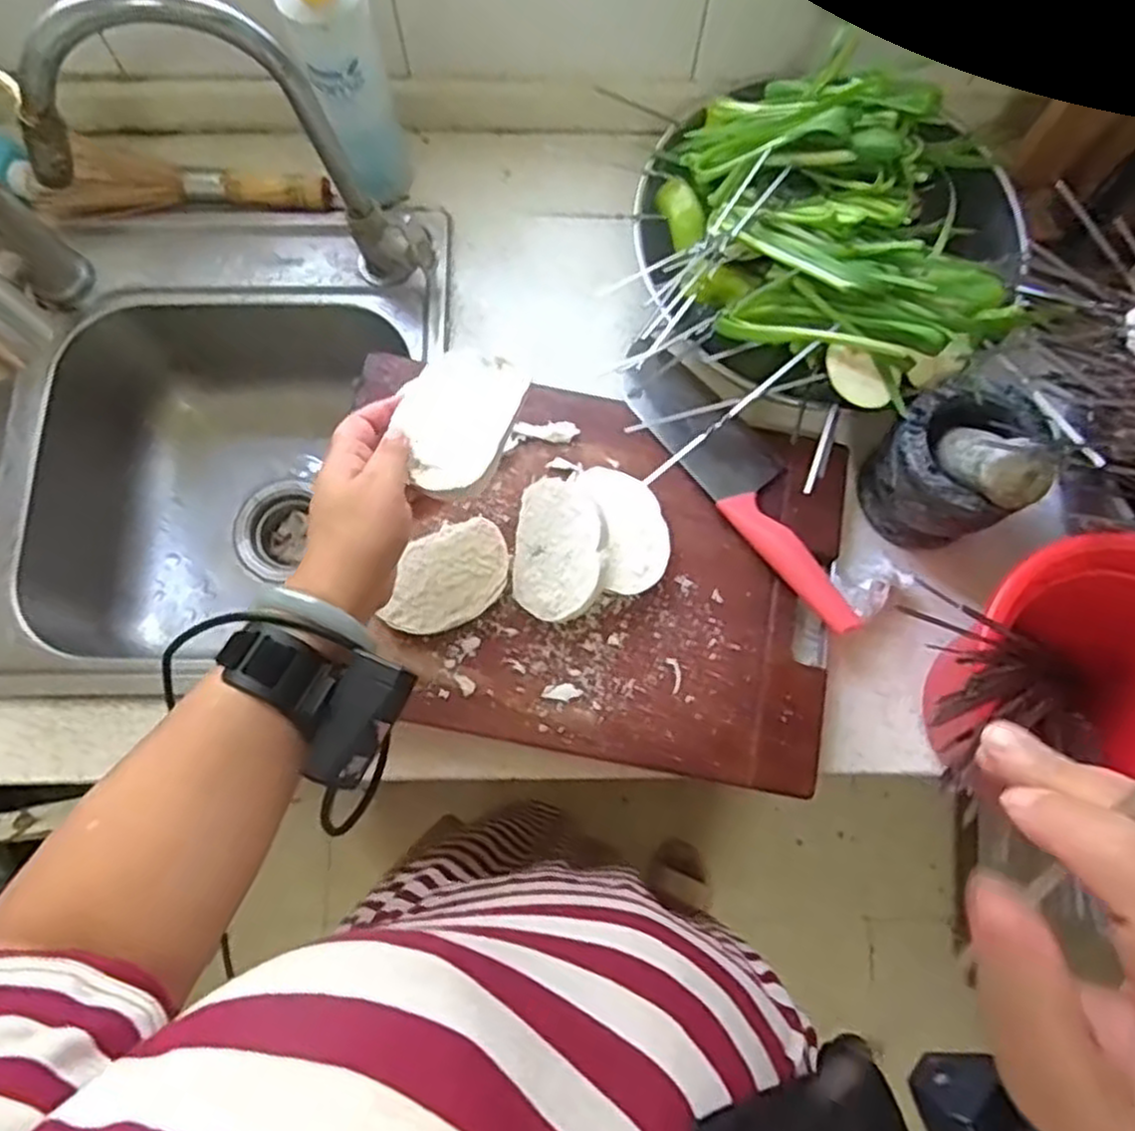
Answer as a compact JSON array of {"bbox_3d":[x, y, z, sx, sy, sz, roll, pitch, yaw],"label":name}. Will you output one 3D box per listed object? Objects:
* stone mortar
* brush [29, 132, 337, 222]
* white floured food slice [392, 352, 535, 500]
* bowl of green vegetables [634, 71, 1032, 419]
[{"bbox_3d":[0.282,-0.078,0.581,0.087,0.108,0.102,35,77,8],"label":"stone mortar"},{"bbox_3d":[-0.336,-0.334,0.669,0.250,0.064,0.040,-5,75,-2],"label":"brush"},{"bbox_3d":[-0.073,-0.095,0.494,0.072,0.013,0.103,18,75,4],"label":"white floured food slice"},{"bbox_3d":[0.207,-0.242,0.583,0.289,0.130,0.254,5,75,1],"label":"bowl of green vegetables"}]

